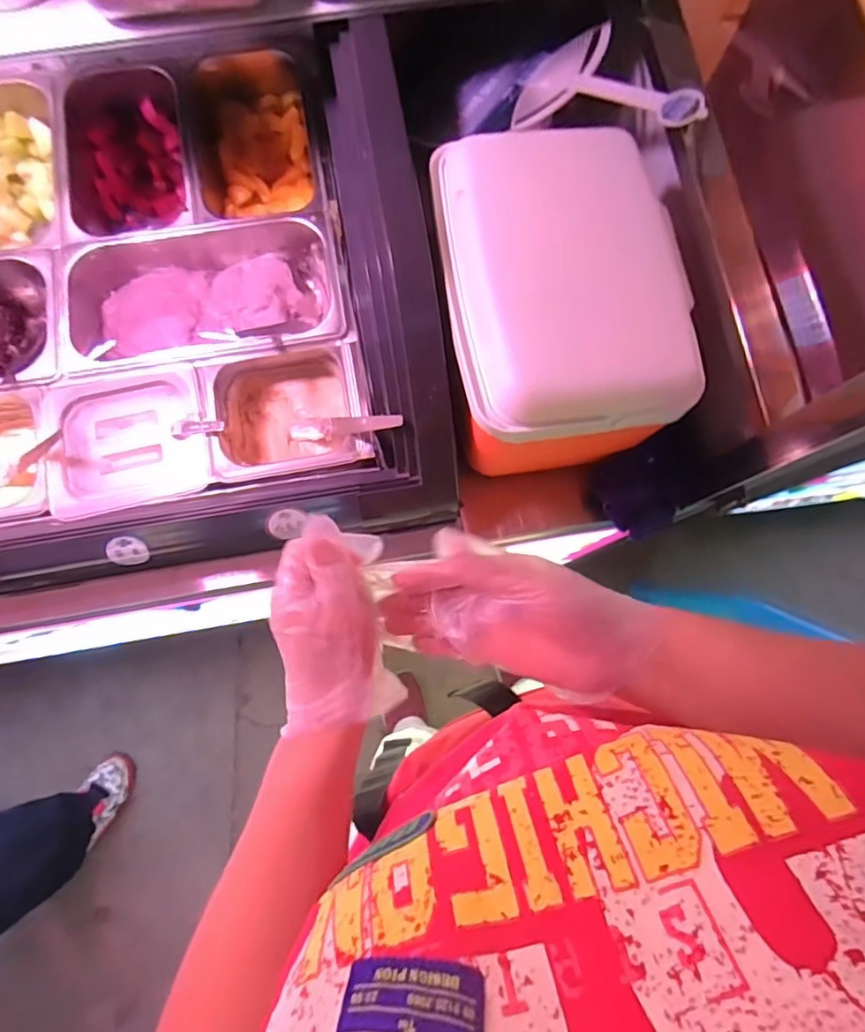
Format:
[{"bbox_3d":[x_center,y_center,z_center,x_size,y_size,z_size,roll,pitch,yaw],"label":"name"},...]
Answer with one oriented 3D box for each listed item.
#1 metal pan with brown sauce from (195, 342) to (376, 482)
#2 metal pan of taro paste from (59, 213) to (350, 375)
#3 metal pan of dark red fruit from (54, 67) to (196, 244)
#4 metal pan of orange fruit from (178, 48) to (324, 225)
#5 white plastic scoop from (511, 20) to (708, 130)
[{"bbox_3d":[-0.168,-0.114,0.681,0.183,0.080,0.146,-10,79,-4],"label":"metal pan with brown sauce"},{"bbox_3d":[-0.276,-0.262,0.704,0.324,0.084,0.180,-10,79,-3],"label":"metal pan of taro paste"},{"bbox_3d":[-0.394,-0.458,0.752,0.155,0.083,0.259,-12,79,-4],"label":"metal pan of dark red fruit"},{"bbox_3d":[-0.237,-0.481,0.754,0.165,0.081,0.255,-14,79,-4],"label":"metal pan of orange fruit"},{"bbox_3d":[0.189,-0.441,0.588,0.131,0.033,0.203,-44,60,-9],"label":"white plastic scoop"}]

